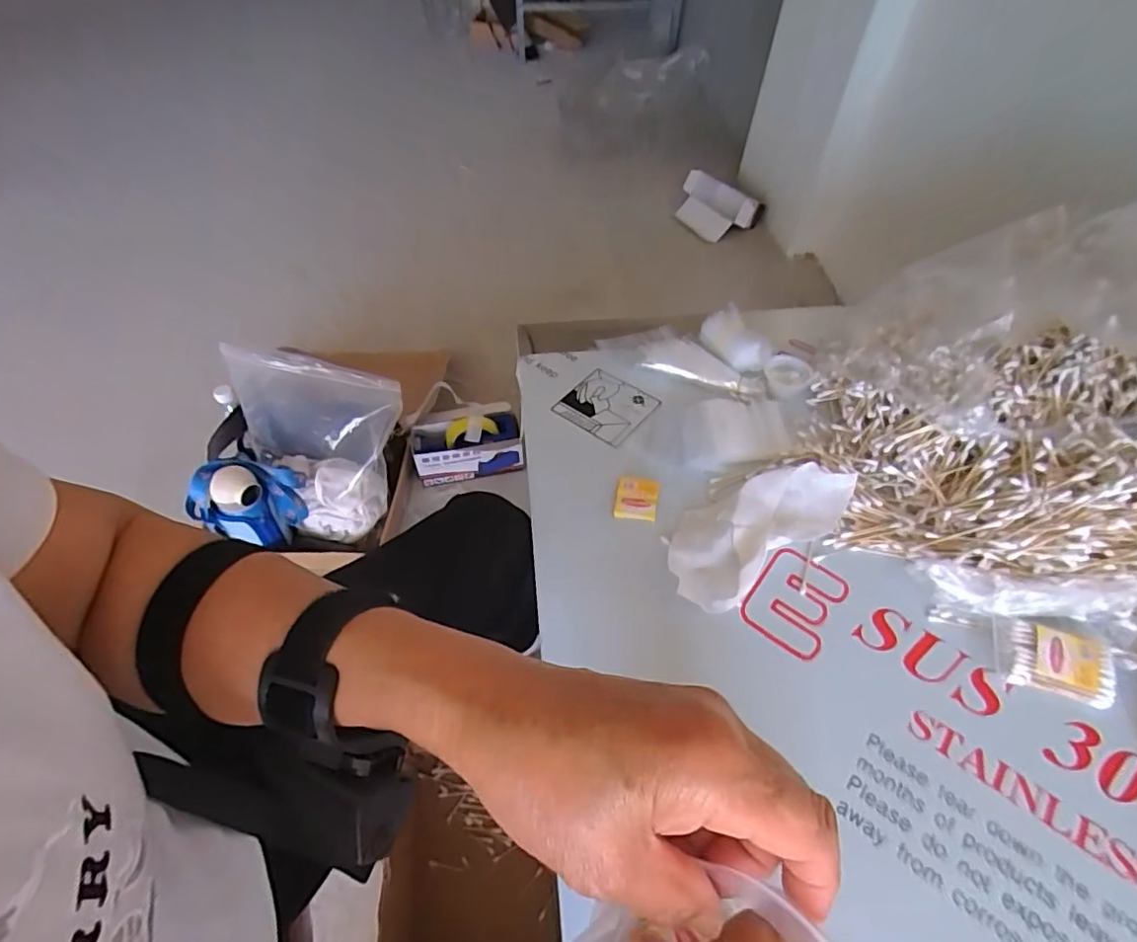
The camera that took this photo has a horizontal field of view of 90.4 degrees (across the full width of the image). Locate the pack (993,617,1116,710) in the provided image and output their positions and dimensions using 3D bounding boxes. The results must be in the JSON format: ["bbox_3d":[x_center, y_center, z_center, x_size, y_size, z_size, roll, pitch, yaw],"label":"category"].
[{"bbox_3d":[0.387,0.152,0.452,0.079,0.028,0.047,13,53,9],"label":"pack"}]

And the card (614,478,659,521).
[{"bbox_3d":[0.067,0.027,0.559,0.040,0.006,0.046,8,52,5],"label":"card"}]

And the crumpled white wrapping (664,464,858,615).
[{"bbox_3d":[0.172,0.050,0.524,0.182,0.032,0.092,-32,58,-9],"label":"crumpled white wrapping"}]

